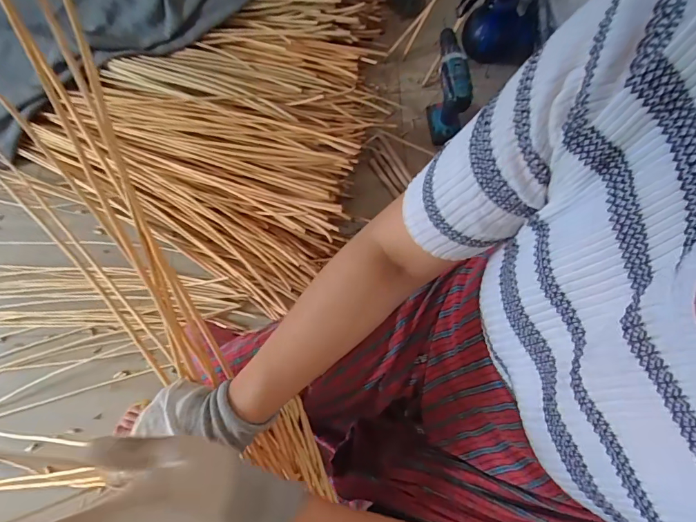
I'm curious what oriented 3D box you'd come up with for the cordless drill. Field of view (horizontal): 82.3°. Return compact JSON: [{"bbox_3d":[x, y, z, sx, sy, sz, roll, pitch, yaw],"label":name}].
[{"bbox_3d":[0.231,-0.392,0.938,0.058,0.217,0.157,-4,76,1],"label":"cordless drill"}]

